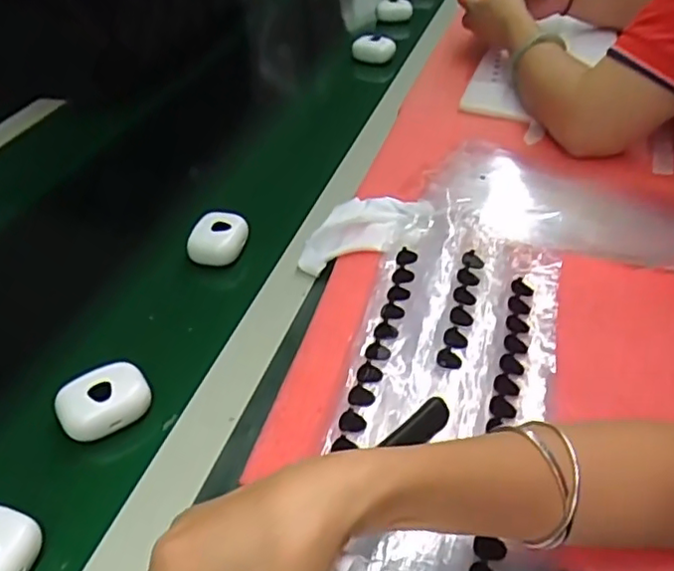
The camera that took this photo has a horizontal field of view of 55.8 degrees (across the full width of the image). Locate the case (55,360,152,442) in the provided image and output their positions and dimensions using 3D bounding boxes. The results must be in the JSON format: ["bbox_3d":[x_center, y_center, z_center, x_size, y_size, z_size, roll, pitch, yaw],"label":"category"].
[{"bbox_3d":[-0.159,0.082,0.436,0.058,0.030,0.041,-26,45,-25],"label":"case"}]

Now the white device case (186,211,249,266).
[{"bbox_3d":[-0.106,-0.040,0.571,0.043,0.031,0.046,9,41,14],"label":"white device case"}]

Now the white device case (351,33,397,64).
[{"bbox_3d":[0.051,-0.321,0.864,0.064,0.041,0.021,17,45,17],"label":"white device case"}]

